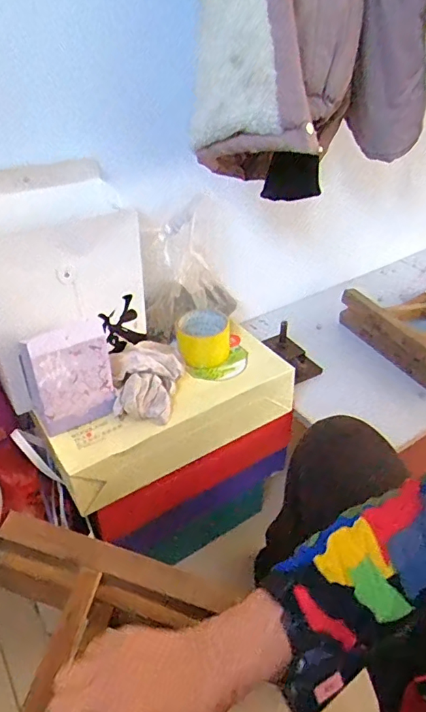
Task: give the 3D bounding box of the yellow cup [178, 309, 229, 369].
[{"bbox_3d":[-0.015,-0.029,0.826,0.082,0.065,0.080,0,37,0],"label":"yellow cup"}]

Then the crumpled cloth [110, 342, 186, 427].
[{"bbox_3d":[-0.098,0.028,0.746,0.096,0.062,0.148,5,37,6],"label":"crumpled cloth"}]

